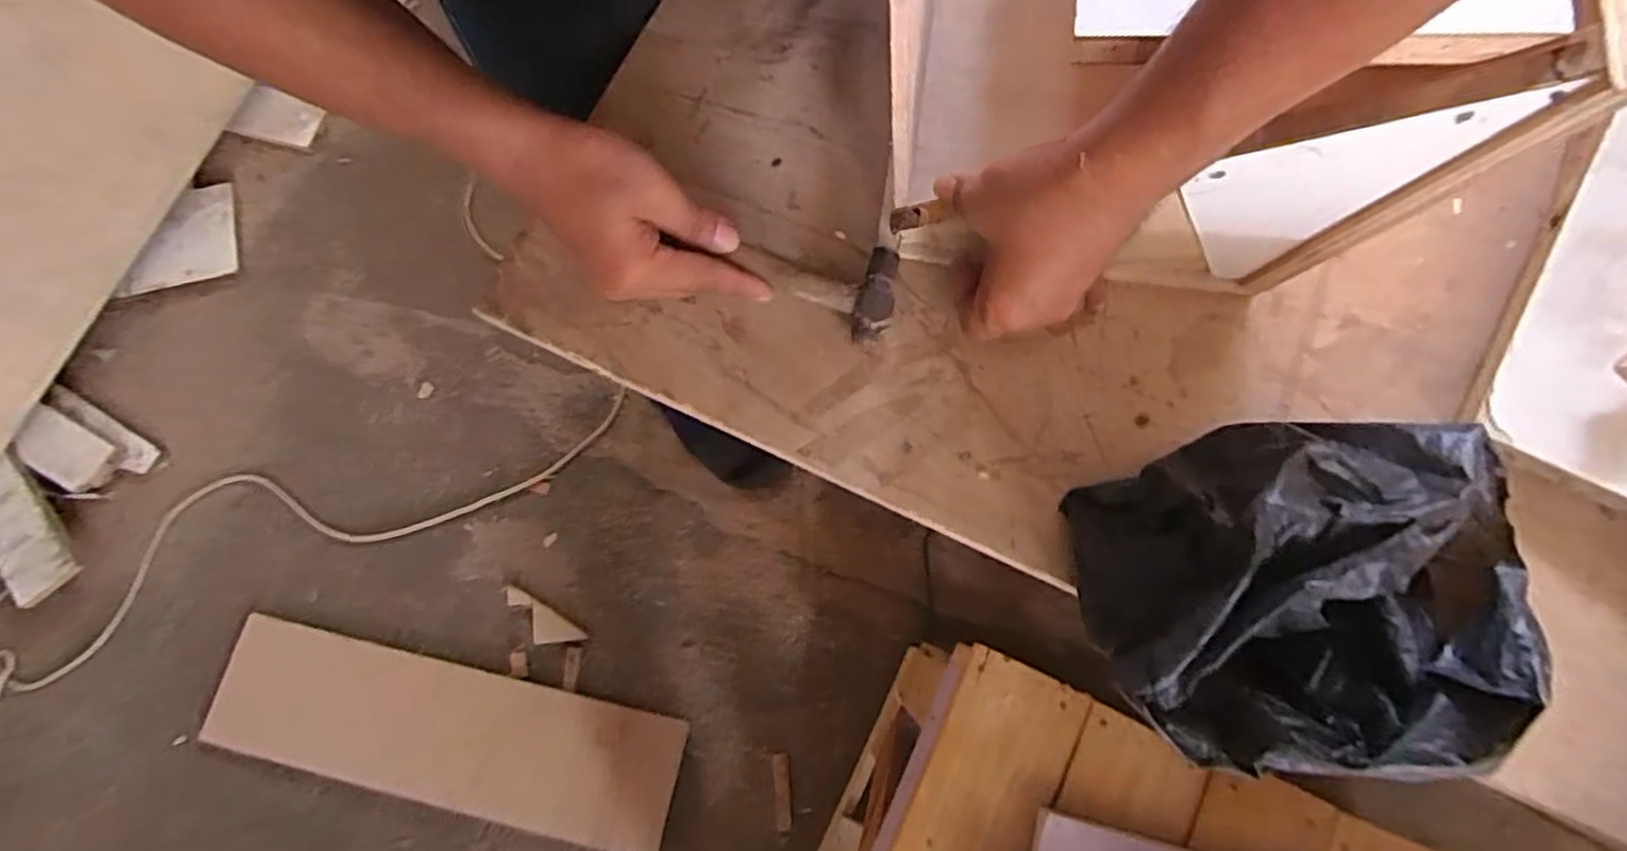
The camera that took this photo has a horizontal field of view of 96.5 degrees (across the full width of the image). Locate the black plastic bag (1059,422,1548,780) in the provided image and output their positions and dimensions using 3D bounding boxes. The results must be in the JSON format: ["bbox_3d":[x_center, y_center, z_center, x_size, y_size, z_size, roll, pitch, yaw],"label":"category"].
[{"bbox_3d":[0.249,0.083,0.367,0.195,0.100,0.167,-4,77,1],"label":"black plastic bag"}]

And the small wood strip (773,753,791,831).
[{"bbox_3d":[-0.047,0.544,1.079,0.023,0.004,0.101,-5,76,0],"label":"small wood strip"}]

